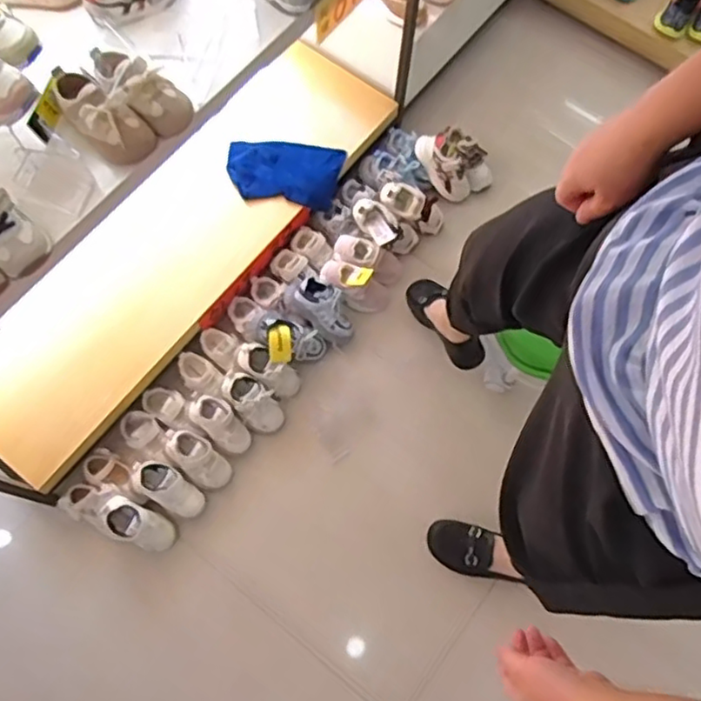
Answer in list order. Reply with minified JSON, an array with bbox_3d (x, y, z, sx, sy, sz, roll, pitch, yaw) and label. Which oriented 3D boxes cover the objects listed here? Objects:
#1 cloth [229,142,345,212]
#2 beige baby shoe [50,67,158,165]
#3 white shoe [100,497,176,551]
[{"bbox_3d":[-0.142,-0.396,1.431,0.248,0.080,0.159,4,70,0],"label":"cloth"},{"bbox_3d":[-0.326,-0.316,0.833,0.073,0.077,0.142,-40,76,-14],"label":"beige baby shoe"},{"bbox_3d":[-0.399,0.326,1.209,0.129,0.083,0.074,19,71,6],"label":"white shoe"}]

